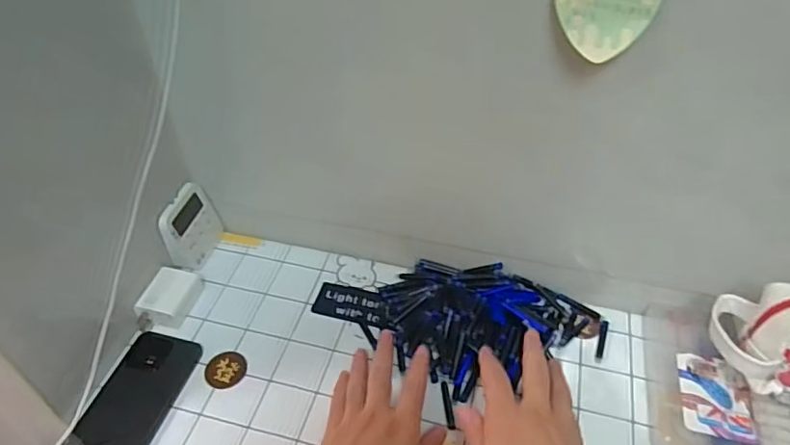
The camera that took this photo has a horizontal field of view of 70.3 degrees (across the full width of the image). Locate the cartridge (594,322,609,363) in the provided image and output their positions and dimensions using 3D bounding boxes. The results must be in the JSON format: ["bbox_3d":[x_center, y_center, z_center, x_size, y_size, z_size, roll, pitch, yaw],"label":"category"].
[{"bbox_3d":[0.211,0.121,0.572,0.010,0.004,0.050,18,48,17],"label":"cartridge"}]

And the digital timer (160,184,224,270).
[{"bbox_3d":[-0.231,0.006,0.631,0.015,0.080,0.075,0,44,24],"label":"digital timer"}]

